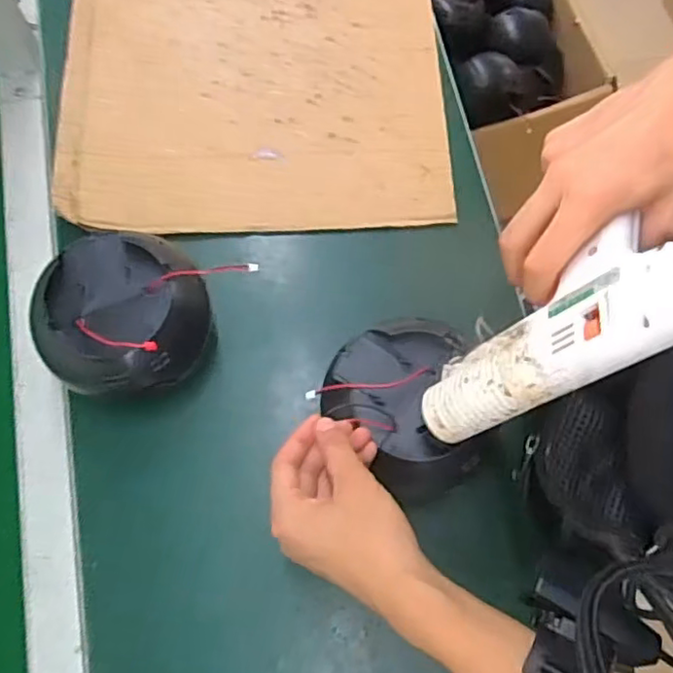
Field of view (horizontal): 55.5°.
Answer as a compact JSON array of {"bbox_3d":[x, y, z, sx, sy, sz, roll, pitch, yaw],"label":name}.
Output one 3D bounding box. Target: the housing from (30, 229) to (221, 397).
[{"bbox_3d":[-0.164,-0.014,0.503,0.124,0.084,0.117,0,71,-1],"label":"housing"}]

